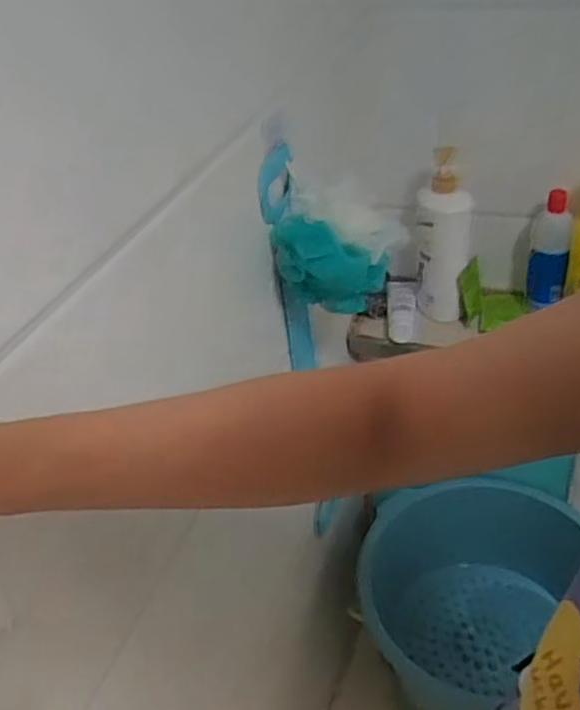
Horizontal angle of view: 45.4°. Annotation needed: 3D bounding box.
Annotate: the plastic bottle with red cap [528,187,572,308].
[{"bbox_3d":[0.388,-0.156,1.040,0.056,0.181,0.053,7,19,17],"label":"plastic bottle with red cap"}]

